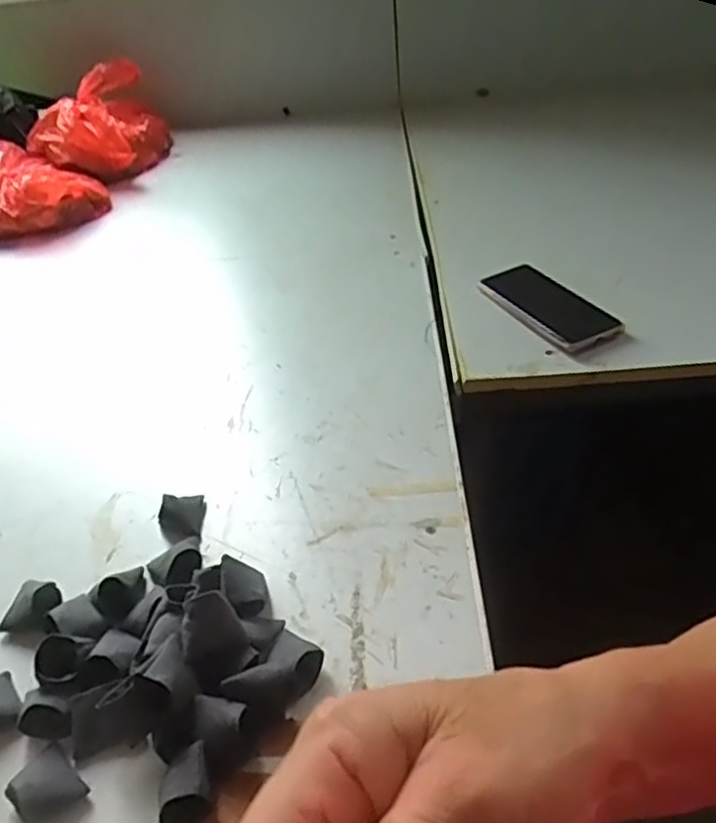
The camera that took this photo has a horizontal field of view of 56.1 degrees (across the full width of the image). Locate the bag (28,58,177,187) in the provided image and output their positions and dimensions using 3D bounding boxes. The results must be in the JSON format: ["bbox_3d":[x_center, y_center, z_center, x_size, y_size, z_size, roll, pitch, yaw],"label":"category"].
[{"bbox_3d":[-0.431,-0.471,1.117,0.219,0.126,0.177,-16,43,-9],"label":"bag"}]

